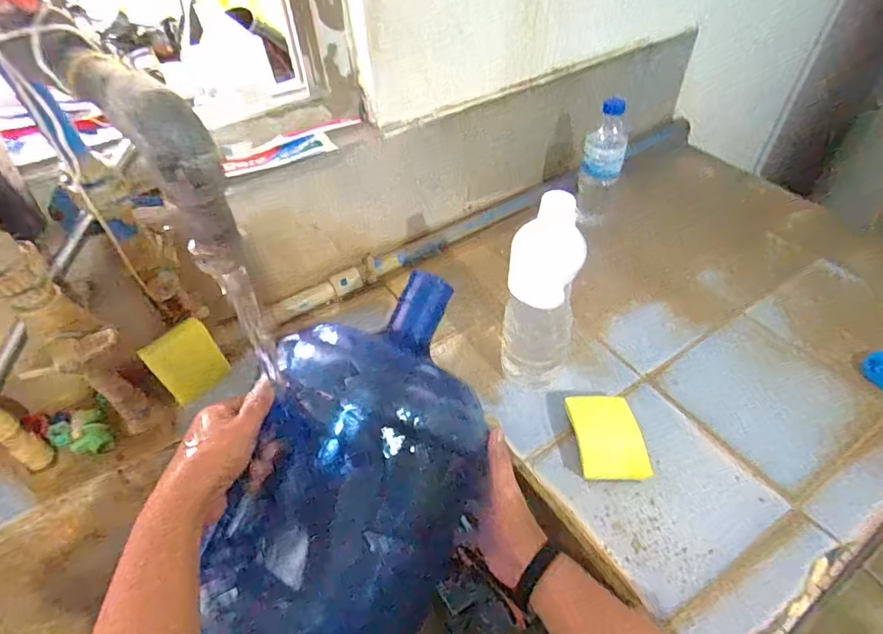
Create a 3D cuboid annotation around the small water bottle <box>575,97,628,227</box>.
[{"bbox_3d":[0.251,-0.231,0.777,0.066,0.194,0.051,15,50,15],"label":"small water bottle"}]

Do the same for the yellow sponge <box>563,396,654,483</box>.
[{"bbox_3d":[0.187,0.133,0.554,0.066,0.038,0.097,-9,48,-6],"label":"yellow sponge"}]

